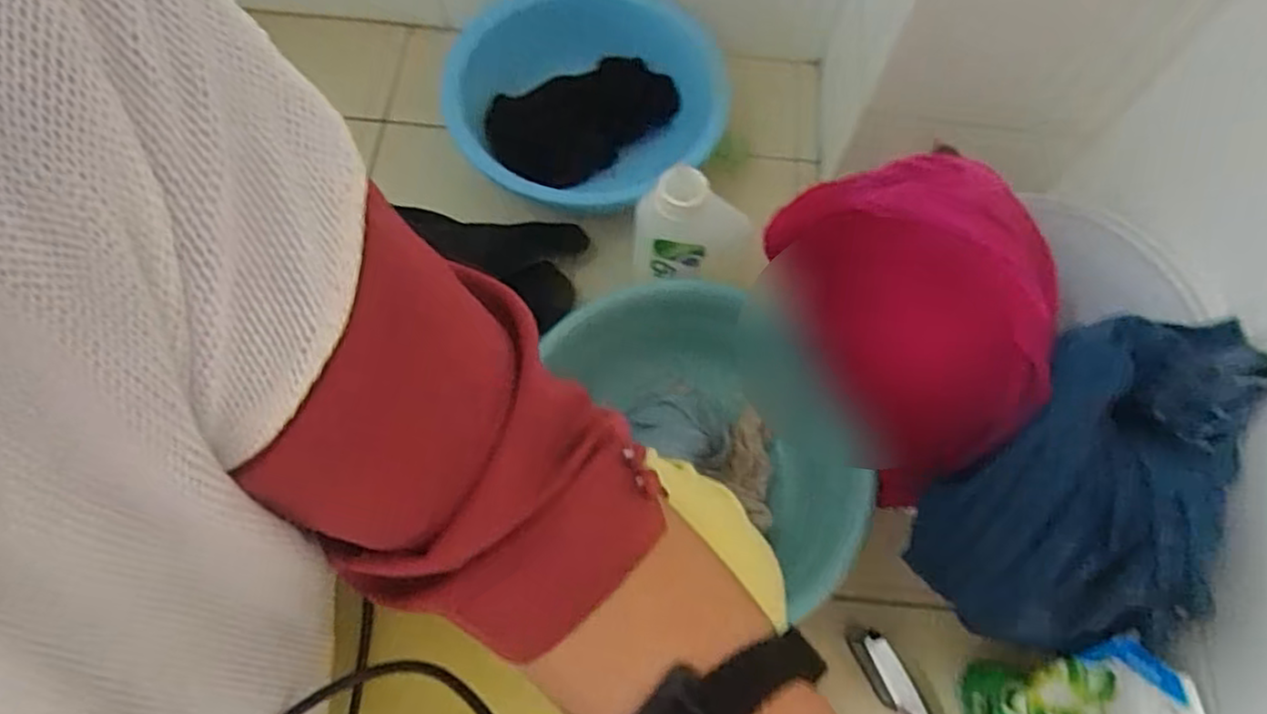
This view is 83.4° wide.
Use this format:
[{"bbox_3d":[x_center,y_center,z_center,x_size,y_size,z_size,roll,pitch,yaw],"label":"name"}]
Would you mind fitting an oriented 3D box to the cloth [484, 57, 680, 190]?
[{"bbox_3d":[-0.071,-0.357,1.079,0.294,0.109,0.131,-20,69,-10],"label":"cloth"}]

